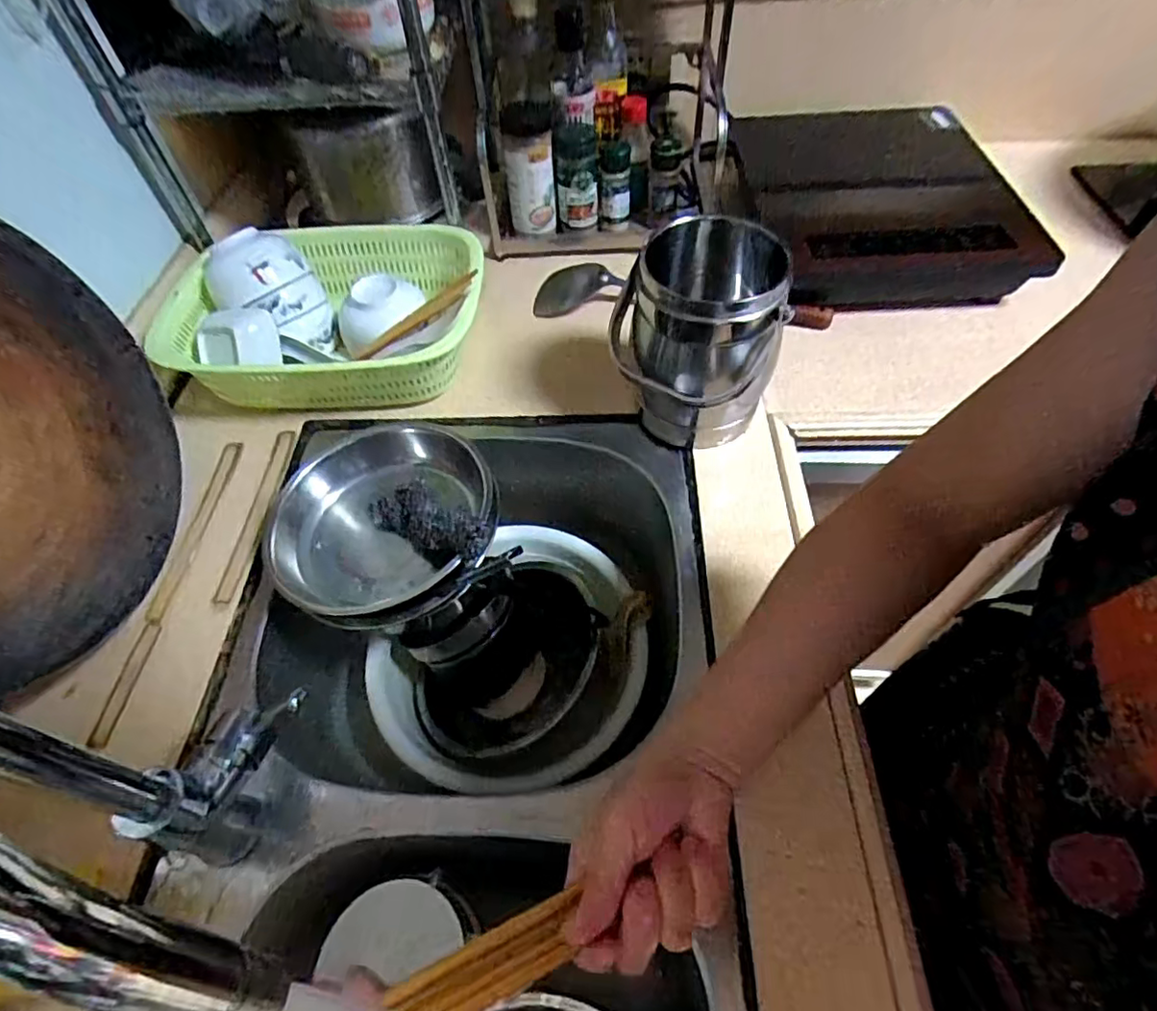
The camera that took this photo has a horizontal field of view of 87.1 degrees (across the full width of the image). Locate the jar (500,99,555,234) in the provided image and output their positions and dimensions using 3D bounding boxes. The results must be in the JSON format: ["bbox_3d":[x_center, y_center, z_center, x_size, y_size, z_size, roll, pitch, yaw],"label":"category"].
[{"bbox_3d":[-0.061,-0.430,0.800,0.062,0.154,0.068,-1,55,2],"label":"jar"}]

